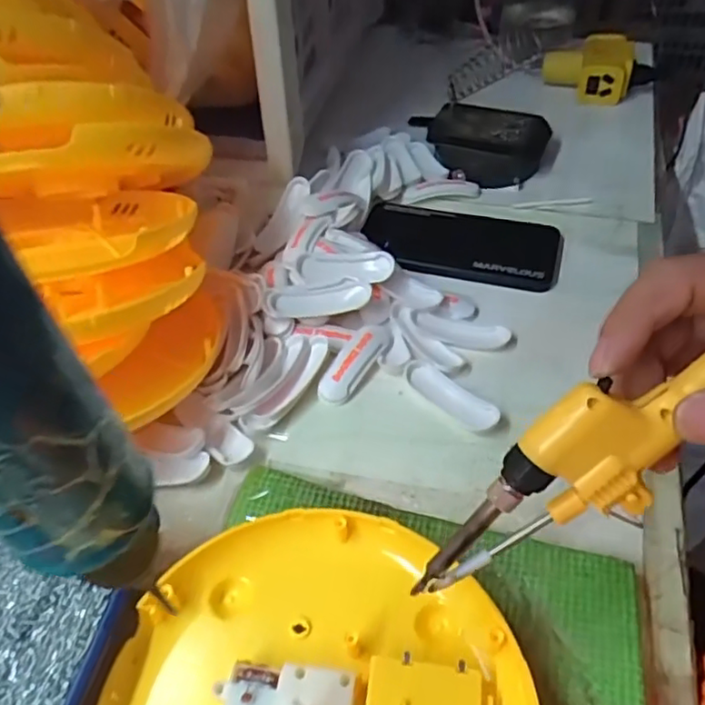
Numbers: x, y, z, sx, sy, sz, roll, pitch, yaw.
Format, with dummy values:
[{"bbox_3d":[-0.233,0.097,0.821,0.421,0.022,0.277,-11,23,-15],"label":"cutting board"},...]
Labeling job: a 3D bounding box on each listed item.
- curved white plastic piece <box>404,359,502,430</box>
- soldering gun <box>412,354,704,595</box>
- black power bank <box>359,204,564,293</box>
[{"bbox_3d":[0.063,0.029,0.398,0.068,0.009,0.024,31,57,24],"label":"curved white plastic piece"},{"bbox_3d":[0.111,0.019,0.217,0.229,0.035,0.035,-41,53,13],"label":"soldering gun"},{"bbox_3d":[0.090,-0.093,0.499,0.158,0.012,0.081,11,51,10],"label":"black power bank"}]

